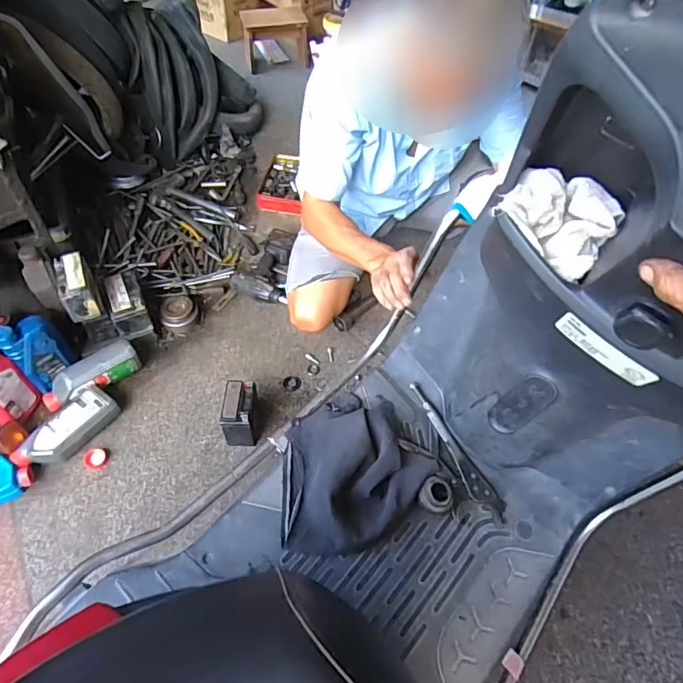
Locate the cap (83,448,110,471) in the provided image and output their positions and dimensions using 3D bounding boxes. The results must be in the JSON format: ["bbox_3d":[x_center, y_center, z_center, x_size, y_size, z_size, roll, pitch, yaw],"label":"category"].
[{"bbox_3d":[-0.584,0.279,1.165,0.053,0.016,0.053,2,53,-3],"label":"cap"}]

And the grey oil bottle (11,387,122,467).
[{"bbox_3d":[-0.658,0.212,1.170,0.097,0.093,0.236,32,57,18],"label":"grey oil bottle"}]

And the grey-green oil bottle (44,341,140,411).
[{"bbox_3d":[-0.639,0.092,1.248,0.238,0.099,0.077,-35,63,-27],"label":"grey-green oil bottle"}]

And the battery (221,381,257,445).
[{"bbox_3d":[-0.244,0.178,1.187,0.079,0.128,0.121,1,53,-4],"label":"battery"}]

